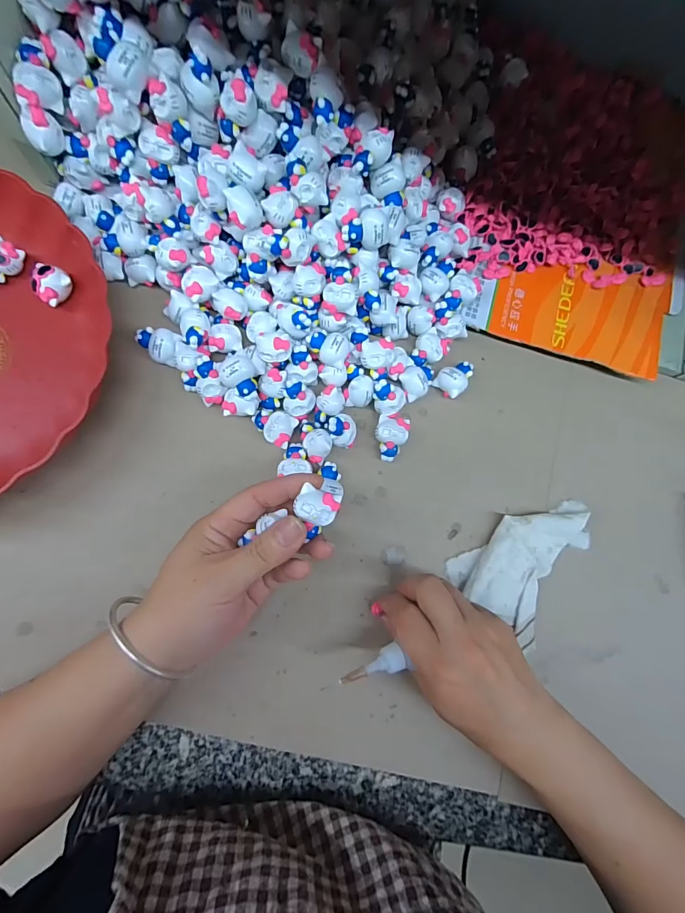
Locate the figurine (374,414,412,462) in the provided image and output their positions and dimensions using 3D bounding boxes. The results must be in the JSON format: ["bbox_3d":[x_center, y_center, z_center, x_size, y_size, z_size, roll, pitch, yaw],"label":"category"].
[{"bbox_3d":[0.038,-0.014,0.321,0.025,0.018,0.034,11,83,-7],"label":"figurine"}]

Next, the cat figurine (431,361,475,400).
[{"bbox_3d":[0.093,-0.065,0.335,0.024,0.020,0.032,45,81,-2],"label":"cat figurine"}]

